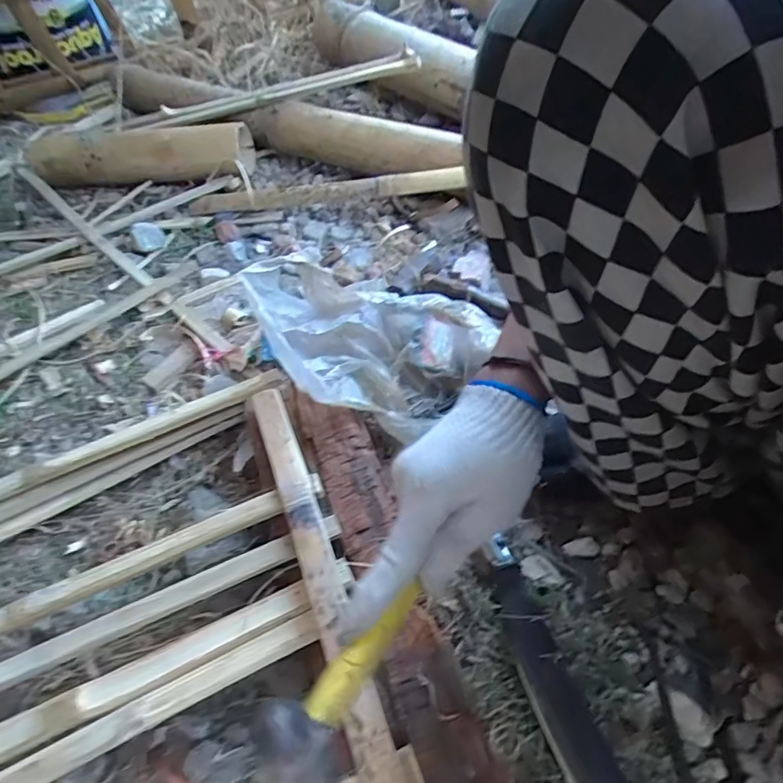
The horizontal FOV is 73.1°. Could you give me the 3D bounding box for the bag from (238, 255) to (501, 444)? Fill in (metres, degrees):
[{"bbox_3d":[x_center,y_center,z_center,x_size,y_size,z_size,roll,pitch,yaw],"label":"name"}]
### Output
[{"bbox_3d":[-0.039,-0.062,0.615,0.243,0.100,0.194,34,61,26],"label":"bag"}]

